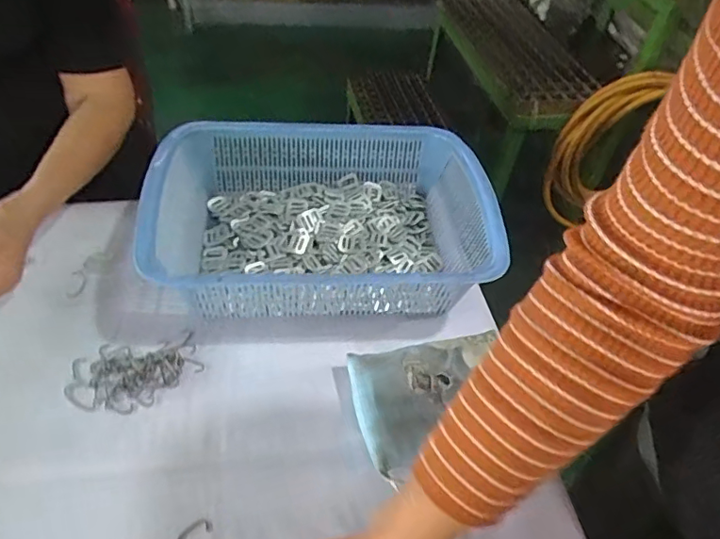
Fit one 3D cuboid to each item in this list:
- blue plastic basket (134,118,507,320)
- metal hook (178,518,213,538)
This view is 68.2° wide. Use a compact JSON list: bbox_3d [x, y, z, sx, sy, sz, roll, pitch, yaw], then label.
[{"bbox_3d":[-0.041,-0.056,0.596,0.349,0.096,0.259,-2,49,-8],"label":"blue plastic basket"},{"bbox_3d":[-0.132,0.210,0.410,0.018,0.004,0.039,24,50,15],"label":"metal hook"}]

